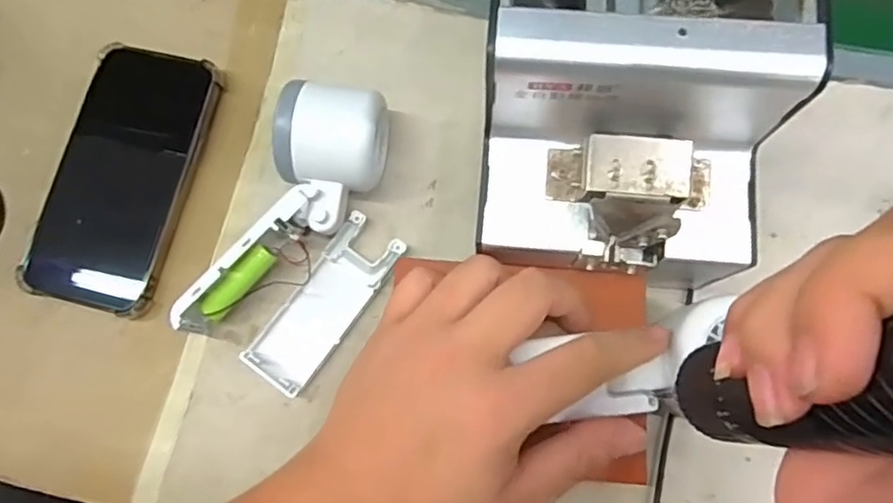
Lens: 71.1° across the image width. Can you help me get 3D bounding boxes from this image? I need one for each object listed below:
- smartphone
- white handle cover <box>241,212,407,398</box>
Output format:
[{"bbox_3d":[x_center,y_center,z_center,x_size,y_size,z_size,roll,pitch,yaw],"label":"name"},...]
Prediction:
[{"bbox_3d":[-0.193,-0.048,0.378,0.083,0.011,0.164,13,79,9],"label":"smartphone"},{"bbox_3d":[-0.069,0.029,0.352,0.038,0.010,0.103,35,82,12],"label":"white handle cover"}]

